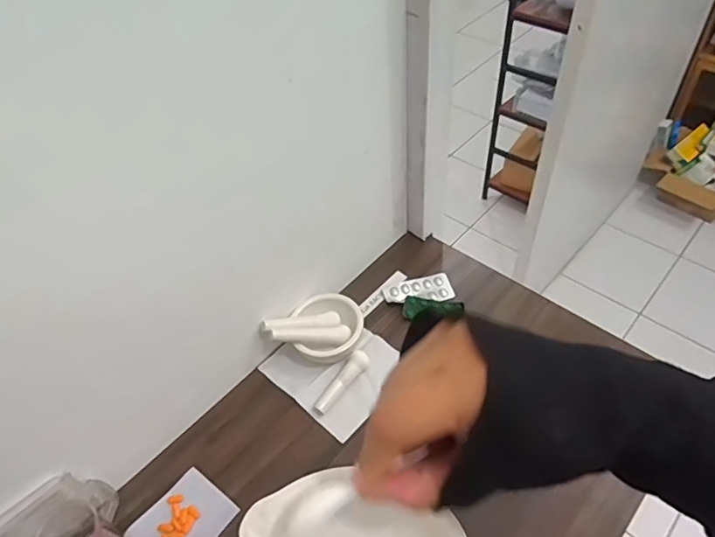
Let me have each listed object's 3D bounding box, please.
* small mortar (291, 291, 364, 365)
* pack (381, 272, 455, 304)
[{"bbox_3d":[-0.038,0.078,0.707,0.090,0.059,0.086,-10,48,-3],"label":"small mortar"},{"bbox_3d":[0.089,0.033,0.772,0.097,0.009,0.048,-15,49,-7],"label":"pack"}]

